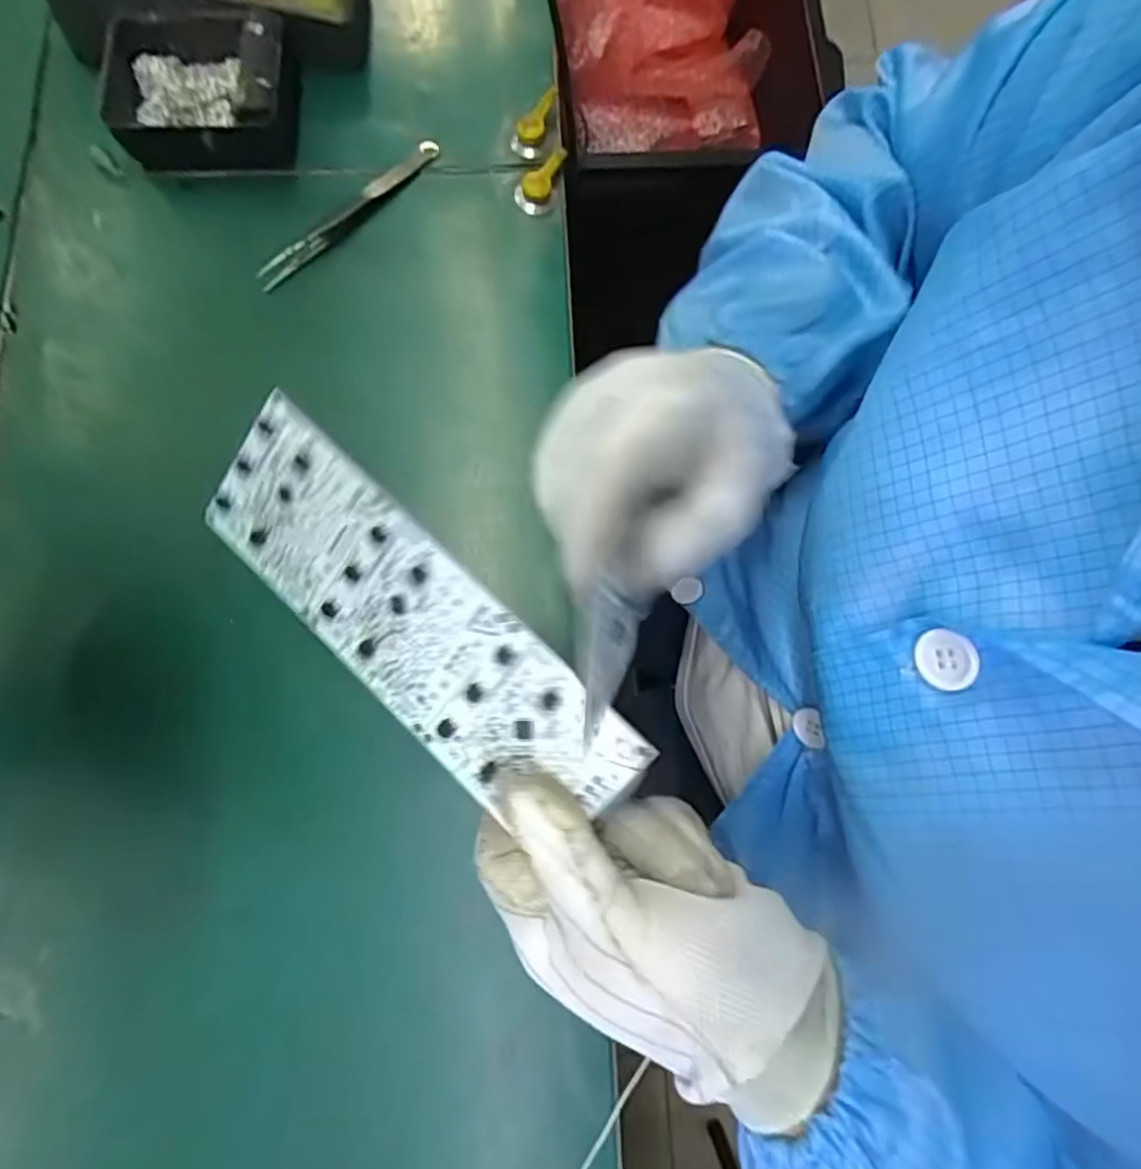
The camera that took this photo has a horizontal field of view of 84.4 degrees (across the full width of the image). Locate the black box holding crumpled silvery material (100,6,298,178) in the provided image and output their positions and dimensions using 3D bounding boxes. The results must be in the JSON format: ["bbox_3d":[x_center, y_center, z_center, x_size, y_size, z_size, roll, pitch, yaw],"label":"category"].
[{"bbox_3d":[-0.204,-0.278,0.353,0.104,0.041,0.085,-3,77,-2],"label":"black box holding crumpled silvery material"}]

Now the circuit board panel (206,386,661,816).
[{"bbox_3d":[-0.067,0.015,0.251,0.207,0.004,0.069,43,107,12],"label":"circuit board panel"}]

